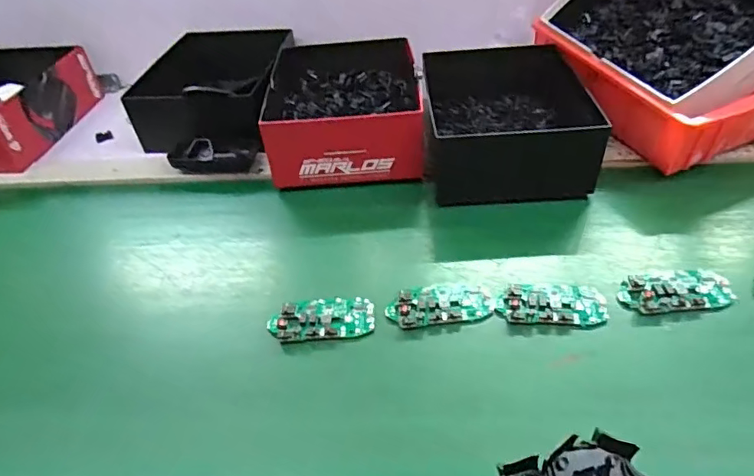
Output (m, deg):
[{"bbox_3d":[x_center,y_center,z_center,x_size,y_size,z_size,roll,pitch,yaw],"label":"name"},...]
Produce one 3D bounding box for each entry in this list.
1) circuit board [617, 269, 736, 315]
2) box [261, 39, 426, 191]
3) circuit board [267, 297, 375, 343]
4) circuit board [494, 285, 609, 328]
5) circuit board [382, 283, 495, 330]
[{"bbox_3d":[0.277,0.047,0.464,0.100,0.010,0.050,-3,43,3],"label":"circuit board"},{"bbox_3d":[-0.045,-0.175,0.673,0.185,0.091,0.246,-7,43,-1],"label":"box"},{"bbox_3d":[-0.051,0.076,0.472,0.095,0.017,0.045,-6,43,0],"label":"circuit board"},{"bbox_3d":[0.161,0.061,0.463,0.095,0.008,0.046,2,44,8],"label":"circuit board"},{"bbox_3d":[0.059,0.061,0.473,0.098,0.016,0.047,-10,43,-4],"label":"circuit board"}]

